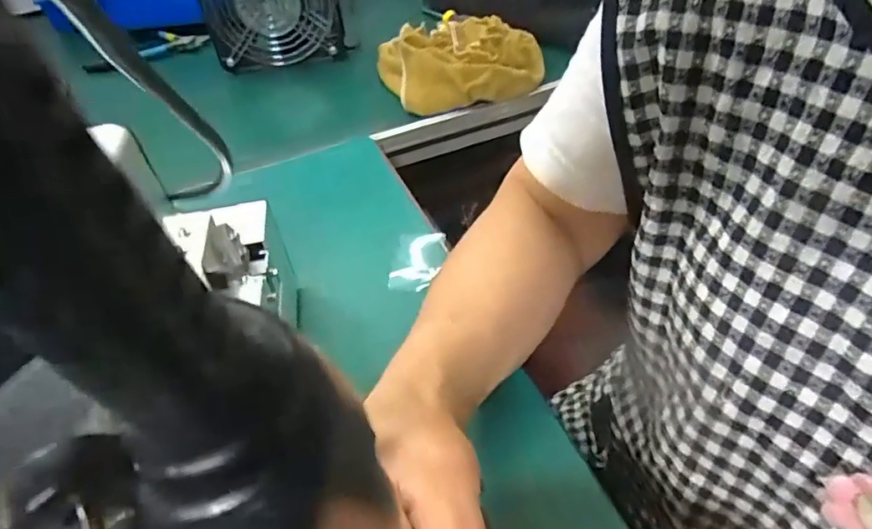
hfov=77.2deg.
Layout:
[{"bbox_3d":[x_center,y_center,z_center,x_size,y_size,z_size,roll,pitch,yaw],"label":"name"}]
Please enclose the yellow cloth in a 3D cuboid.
[{"bbox_3d":[0.031,-0.213,0.577,0.167,0.060,0.103,-15,46,-10],"label":"yellow cloth"}]

